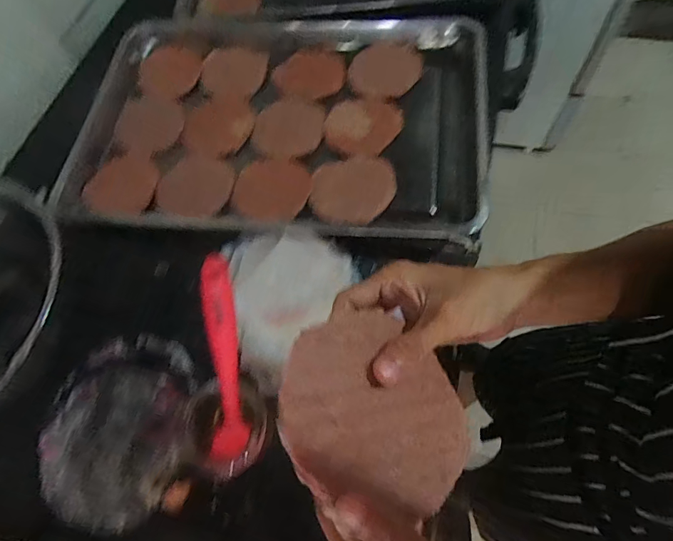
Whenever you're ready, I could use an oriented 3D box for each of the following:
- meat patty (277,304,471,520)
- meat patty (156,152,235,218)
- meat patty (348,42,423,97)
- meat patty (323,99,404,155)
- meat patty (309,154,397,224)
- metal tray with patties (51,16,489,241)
[{"bbox_3d":[0.022,0.077,0.225,0.104,0.005,0.109,11,57,-18],"label":"meat patty"},{"bbox_3d":[-0.201,-0.123,0.585,0.107,0.013,0.106,-3,64,6],"label":"meat patty"},{"bbox_3d":[0.076,-0.309,0.616,0.110,0.007,0.091,4,81,-6],"label":"meat patty"},{"bbox_3d":[0.037,-0.211,0.581,0.110,0.023,0.104,-3,64,6],"label":"meat patty"},{"bbox_3d":[0.021,-0.112,0.532,0.110,0.014,0.099,-3,64,5],"label":"meat patty"},{"bbox_3d":[-0.112,-0.219,0.603,0.634,0.070,0.384,5,68,10],"label":"metal tray with patties"}]

